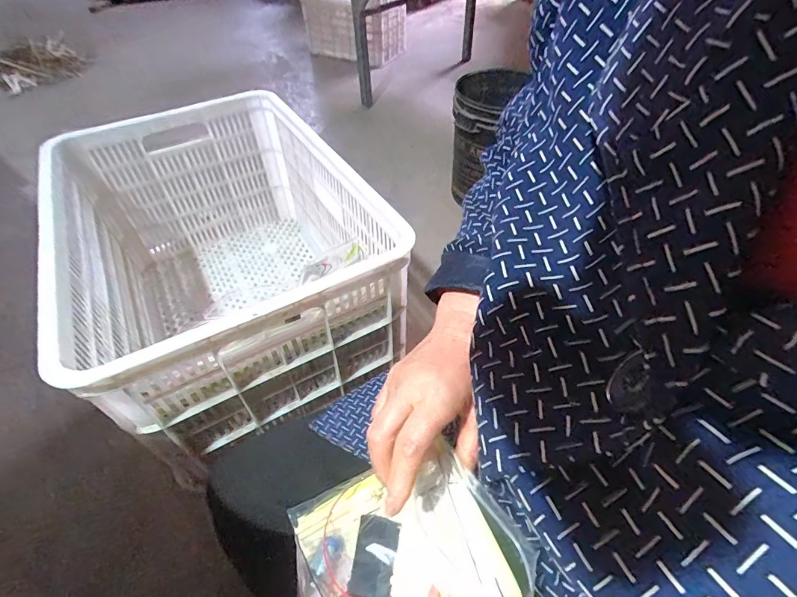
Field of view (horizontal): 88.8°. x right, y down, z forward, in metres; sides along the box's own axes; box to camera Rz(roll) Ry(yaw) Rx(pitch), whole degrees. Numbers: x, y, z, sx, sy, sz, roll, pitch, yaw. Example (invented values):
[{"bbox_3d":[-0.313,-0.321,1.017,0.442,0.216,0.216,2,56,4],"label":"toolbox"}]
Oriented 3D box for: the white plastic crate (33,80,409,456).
[{"bbox_3d":[-0.298,-0.073,0.726,0.407,0.315,0.601,-23,52,-19],"label":"white plastic crate"}]

